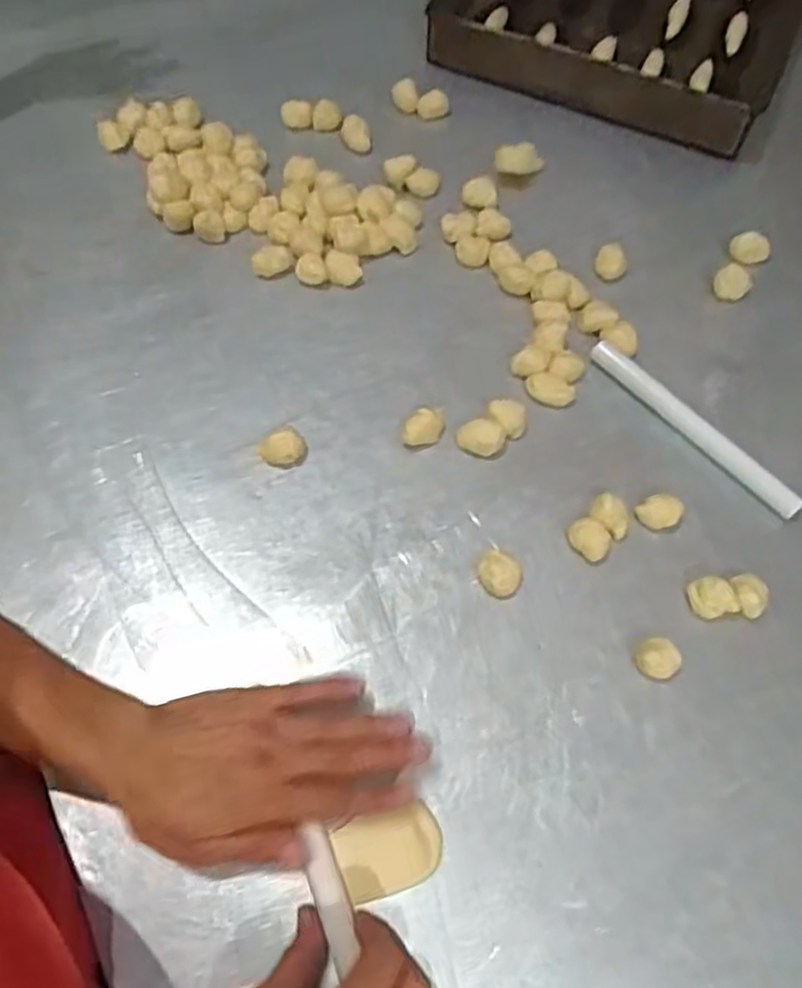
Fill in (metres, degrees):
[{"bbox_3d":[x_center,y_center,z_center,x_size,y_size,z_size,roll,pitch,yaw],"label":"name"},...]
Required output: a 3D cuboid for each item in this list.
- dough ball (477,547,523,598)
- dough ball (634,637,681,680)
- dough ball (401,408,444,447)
[{"bbox_3d":[0.075,0.060,0.568,0.034,0.017,0.034,1,64,-1],"label":"dough ball"},{"bbox_3d":[0.185,0.119,0.544,0.028,0.021,0.029,1,64,-1],"label":"dough ball"},{"bbox_3d":[0.019,-0.055,0.622,0.036,0.017,0.026,-17,66,-10],"label":"dough ball"}]

